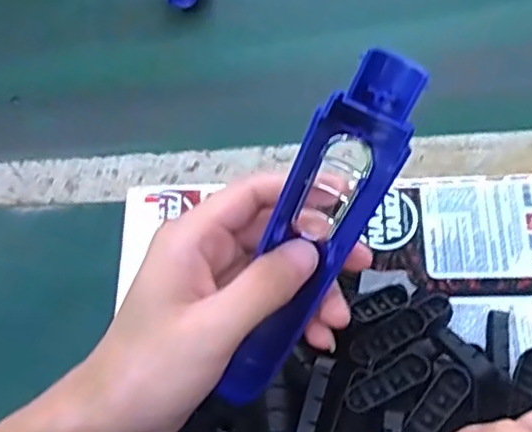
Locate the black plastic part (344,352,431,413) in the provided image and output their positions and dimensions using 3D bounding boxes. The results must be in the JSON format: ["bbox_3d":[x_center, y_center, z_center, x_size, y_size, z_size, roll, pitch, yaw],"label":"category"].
[{"bbox_3d":[0.065,0.089,0.349,0.049,0.007,0.016,-29,67,-7],"label":"black plastic part"}]

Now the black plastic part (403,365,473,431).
[{"bbox_3d":[0.088,0.099,0.341,0.017,0.006,0.048,38,75,19],"label":"black plastic part"}]

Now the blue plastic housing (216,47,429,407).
[{"bbox_3d":[0.022,0.012,0.292,0.037,0.033,0.174,26,114,10],"label":"blue plastic housing"}]

